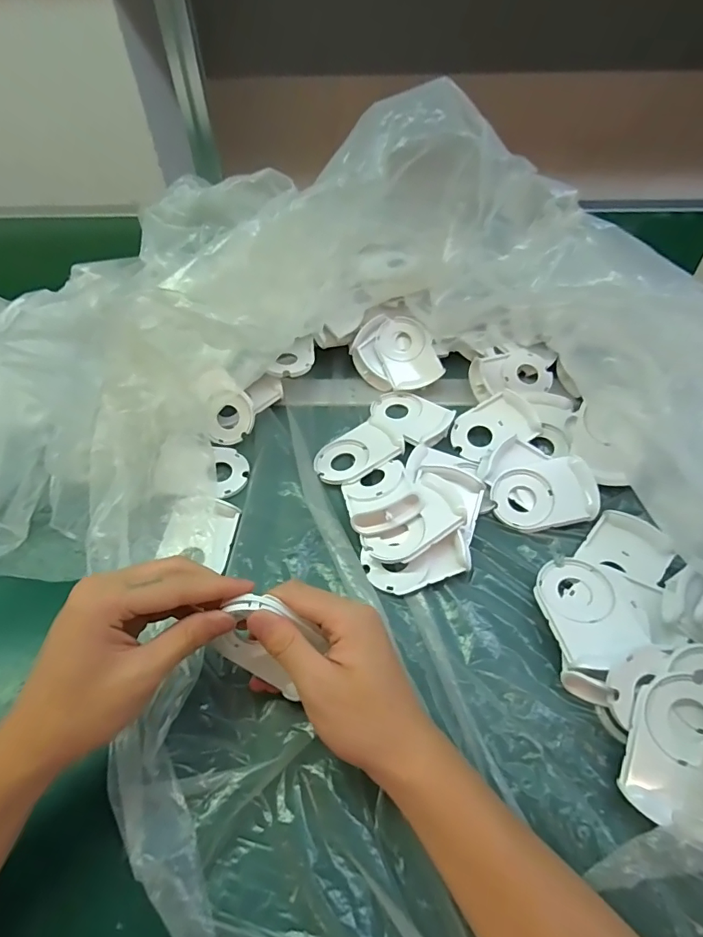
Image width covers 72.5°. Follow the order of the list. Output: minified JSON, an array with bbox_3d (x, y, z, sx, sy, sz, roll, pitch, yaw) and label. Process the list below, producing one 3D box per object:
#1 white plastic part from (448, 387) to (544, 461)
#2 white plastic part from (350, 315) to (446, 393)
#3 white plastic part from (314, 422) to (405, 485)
[{"bbox_3d":[0.135,-0.040,0.455,0.076,0.026,0.056,-22,55,-18],"label":"white plastic part"},{"bbox_3d":[0.047,-0.121,0.513,0.082,0.015,0.092,-27,76,-3],"label":"white plastic part"},{"bbox_3d":[0.003,-0.017,0.445,0.075,0.021,0.055,-25,56,-19],"label":"white plastic part"}]

